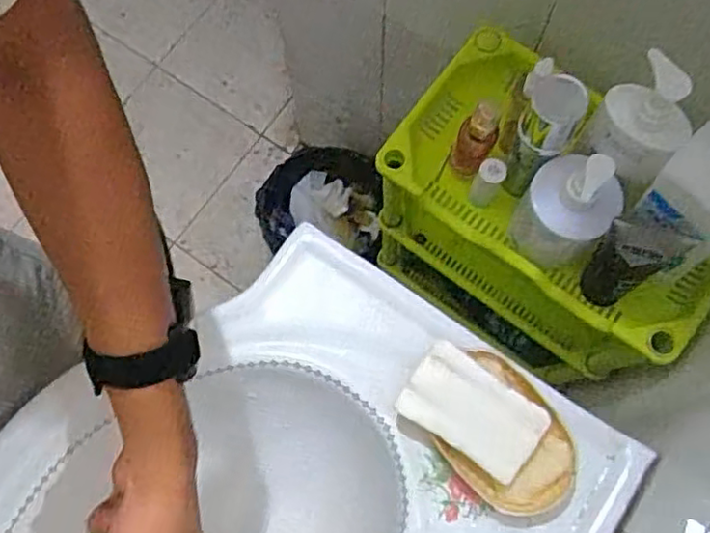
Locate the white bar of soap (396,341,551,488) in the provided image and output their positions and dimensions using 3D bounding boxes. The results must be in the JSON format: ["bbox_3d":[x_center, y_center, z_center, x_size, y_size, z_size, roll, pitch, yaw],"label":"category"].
[{"bbox_3d":[0.088,0.108,0.491,0.101,0.024,0.061,33,77,10],"label":"white bar of soap"}]

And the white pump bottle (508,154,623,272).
[{"bbox_3d":[0.185,-0.049,0.581,0.075,0.129,0.064,37,78,11],"label":"white pump bottle"}]

